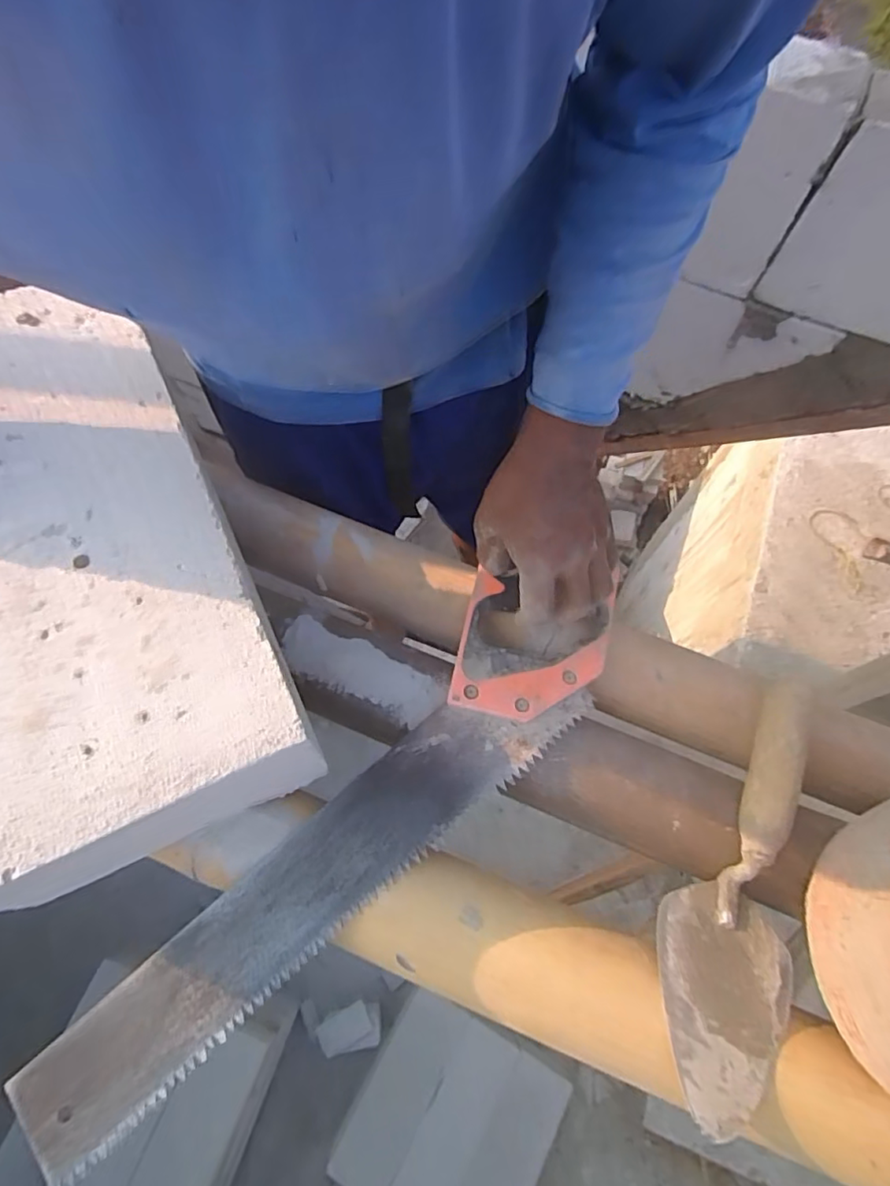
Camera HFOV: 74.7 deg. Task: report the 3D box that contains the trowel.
[{"bbox_3d":[0.207,0.195,0.393,0.082,0.055,0.268,23,67,7],"label":"trowel"}]

